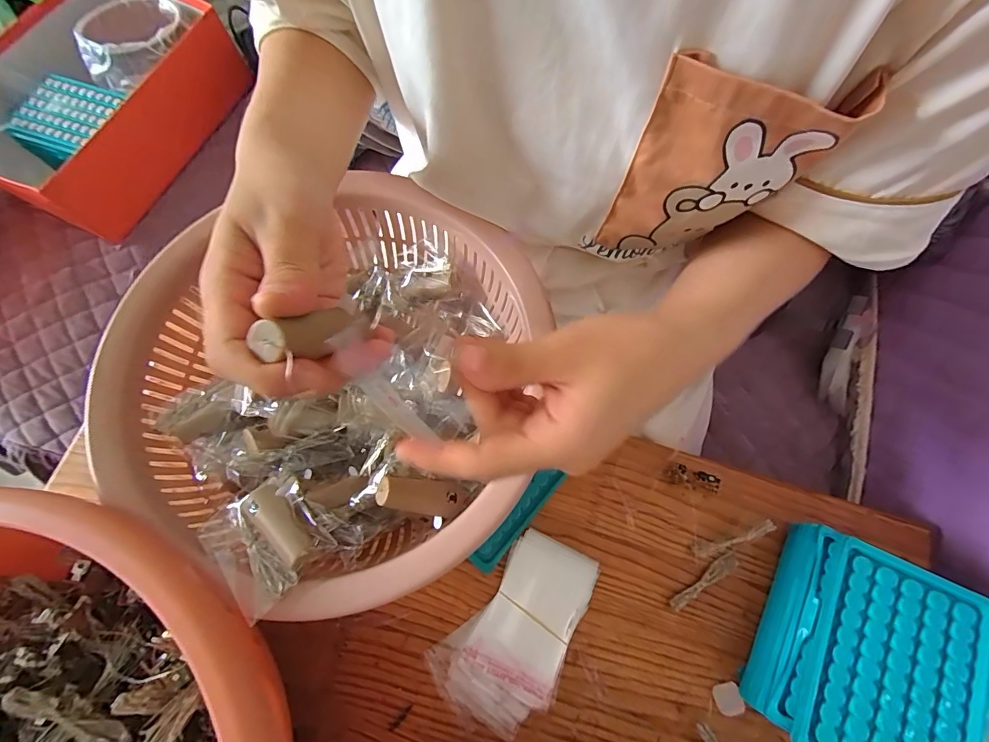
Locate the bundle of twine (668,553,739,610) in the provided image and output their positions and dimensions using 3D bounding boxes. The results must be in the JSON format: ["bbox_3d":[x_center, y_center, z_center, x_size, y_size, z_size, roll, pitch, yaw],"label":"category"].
[{"bbox_3d":[0.159,0.160,0.334,0.061,0.010,0.013,-30,74,-8],"label":"bundle of twine"}]

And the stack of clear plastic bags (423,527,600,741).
[{"bbox_3d":[0.014,0.191,0.327,0.084,0.012,0.136,26,75,10],"label":"stack of clear plastic bags"}]

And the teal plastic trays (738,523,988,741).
[{"bbox_3d":[0.246,0.191,0.296,0.105,0.059,0.132,25,74,9],"label":"teal plastic trays"}]

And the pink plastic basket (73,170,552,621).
[{"bbox_3d":[-0.103,0.001,0.304,0.268,0.081,0.282,8,72,4],"label":"pink plastic basket"}]

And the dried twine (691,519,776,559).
[{"bbox_3d":[0.181,0.128,0.331,0.060,0.007,0.012,-31,72,20],"label":"dried twine"}]

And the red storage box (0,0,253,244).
[{"bbox_3d":[-0.486,-0.336,0.538,0.233,0.097,0.308,21,74,8],"label":"red storage box"}]

